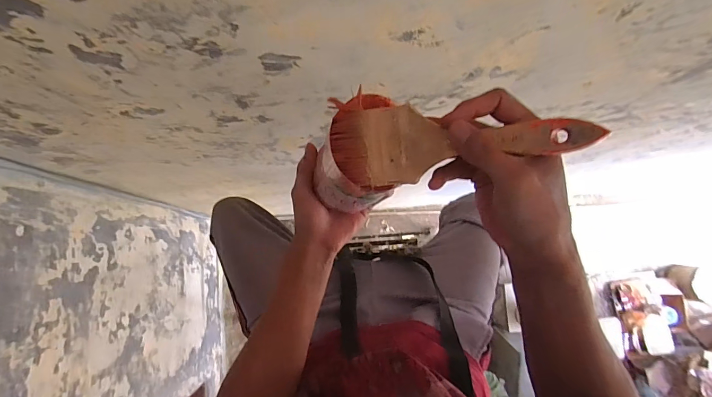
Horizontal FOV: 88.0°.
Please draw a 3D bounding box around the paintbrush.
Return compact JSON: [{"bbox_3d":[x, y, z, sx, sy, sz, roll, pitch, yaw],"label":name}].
[{"bbox_3d":[0.068,-0.047,0.278,0.188,0.023,0.072,0,81,24],"label":"paintbrush"}]

